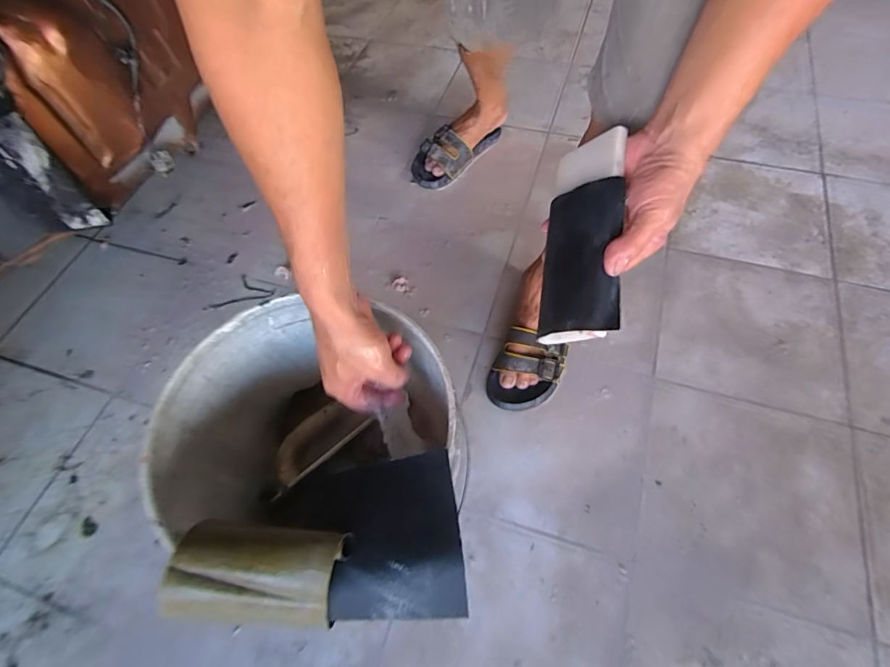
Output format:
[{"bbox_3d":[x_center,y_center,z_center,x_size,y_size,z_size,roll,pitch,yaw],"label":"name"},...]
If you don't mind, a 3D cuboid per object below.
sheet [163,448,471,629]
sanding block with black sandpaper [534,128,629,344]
[{"bbox_3d":[-0.111,0.180,0.401,0.241,0.047,0.123,-7,59,-2],"label":"sheet"},{"bbox_3d":[0.122,-0.089,0.432,0.077,0.016,0.192,-7,70,49],"label":"sanding block with black sandpaper"}]

